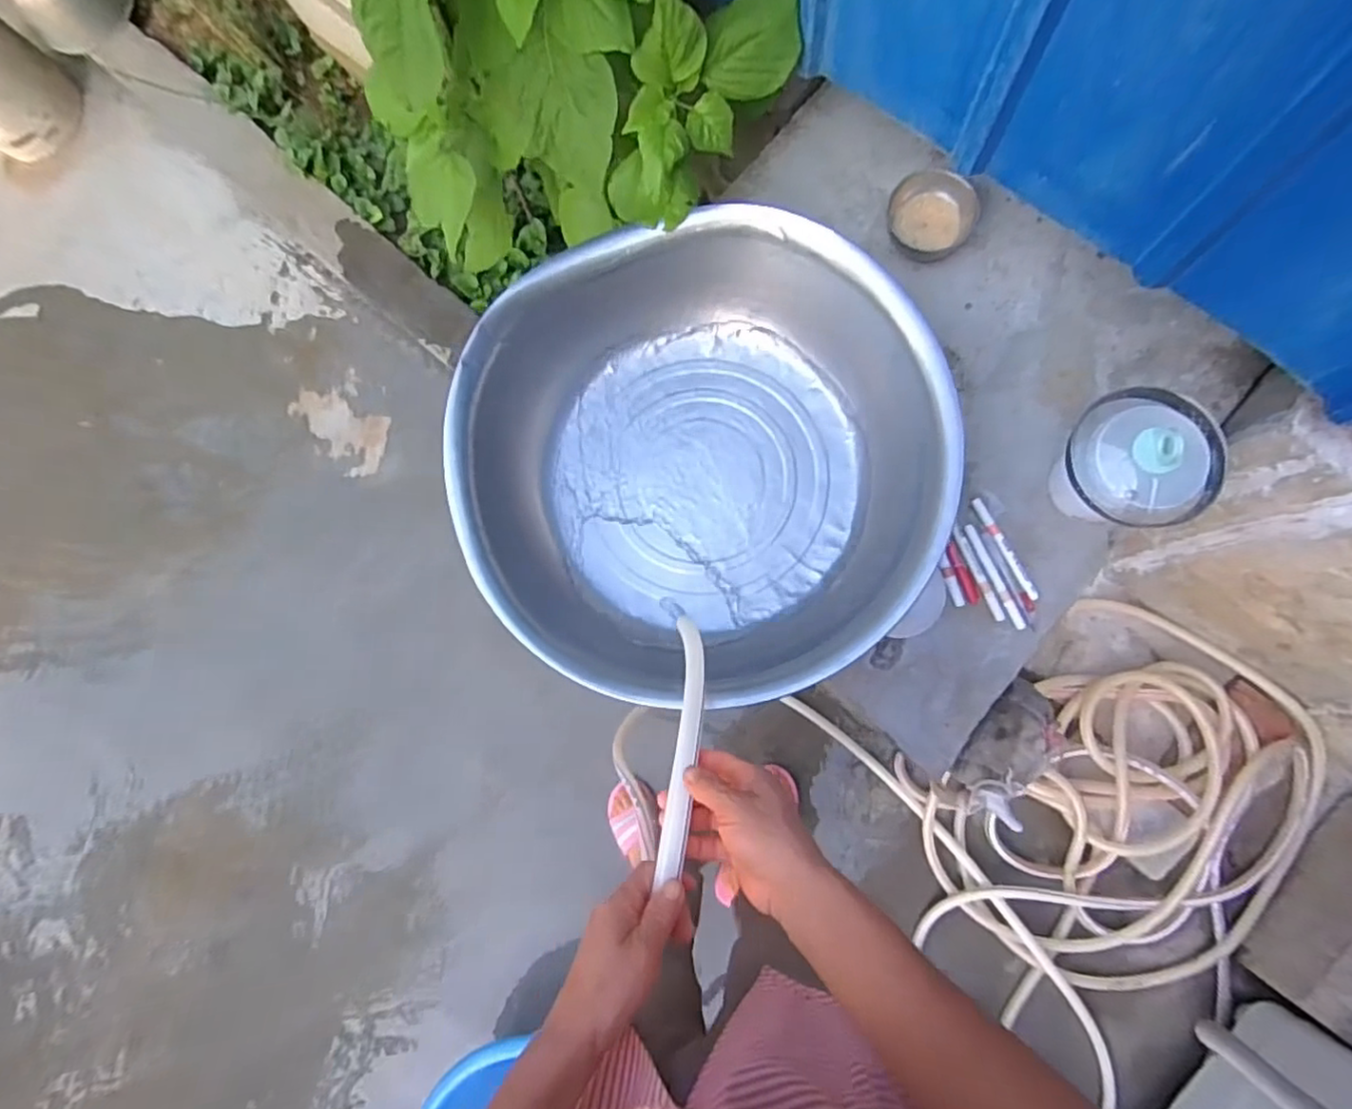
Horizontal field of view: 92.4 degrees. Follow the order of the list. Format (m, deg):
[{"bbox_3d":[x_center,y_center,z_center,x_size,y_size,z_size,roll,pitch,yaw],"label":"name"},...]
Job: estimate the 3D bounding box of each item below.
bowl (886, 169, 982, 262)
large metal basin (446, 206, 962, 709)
[{"bbox_3d":[0.331,-0.436,0.843,0.107,0.067,0.090,26,85,9],"label":"bowl"},{"bbox_3d":[0.031,-0.102,0.770,0.520,0.164,0.512,-1,82,6],"label":"large metal basin"}]

